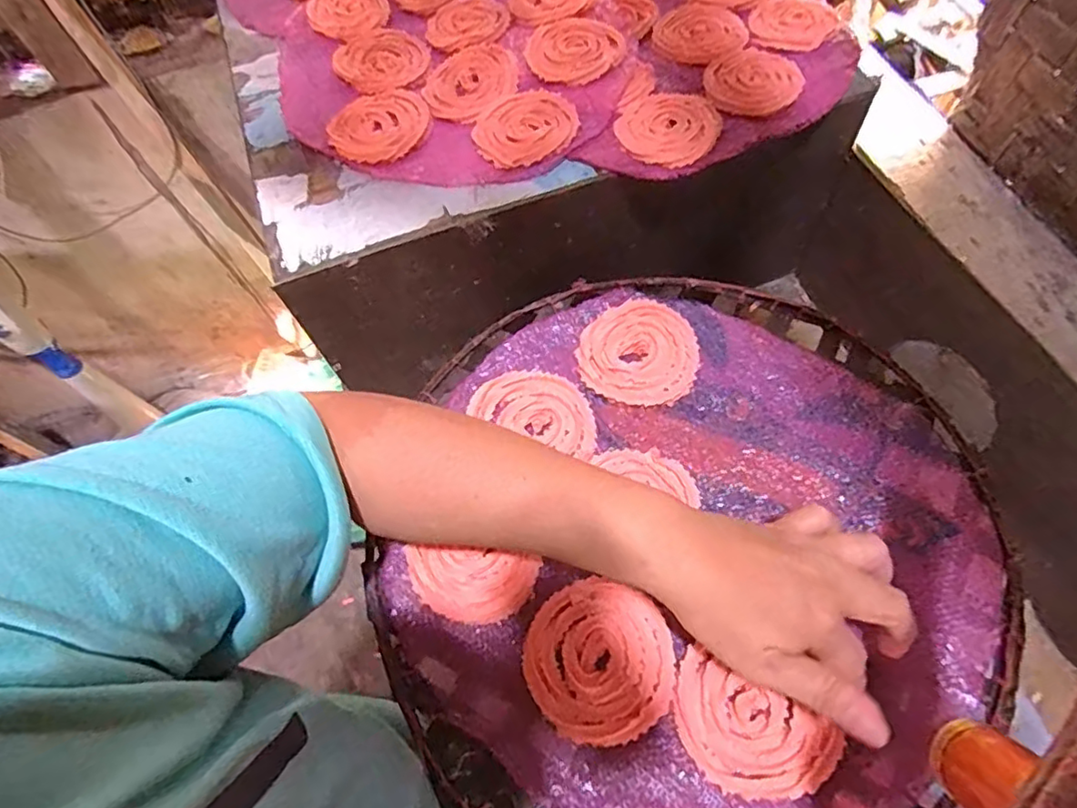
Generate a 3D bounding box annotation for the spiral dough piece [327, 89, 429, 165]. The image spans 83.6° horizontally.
[{"bbox_3d":[-0.136,-0.241,0.520,0.085,0.008,0.080,-1,65,3],"label":"spiral dough piece"}]

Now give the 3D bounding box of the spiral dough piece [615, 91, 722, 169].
[{"bbox_3d":[0.108,-0.228,0.495,0.086,0.005,0.079,-1,65,3],"label":"spiral dough piece"}]

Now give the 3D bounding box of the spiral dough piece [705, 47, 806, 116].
[{"bbox_3d":[0.182,-0.275,0.509,0.076,0.004,0.076,12,67,9],"label":"spiral dough piece"}]

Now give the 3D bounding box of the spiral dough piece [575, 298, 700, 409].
[{"bbox_3d":[0.074,-0.038,0.438,0.083,0.004,0.085,-1,65,3],"label":"spiral dough piece"}]

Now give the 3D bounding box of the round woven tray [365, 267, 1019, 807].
[{"bbox_3d":[0.092,0.072,0.378,0.349,0.029,0.375,-1,65,3],"label":"round woven tray"}]

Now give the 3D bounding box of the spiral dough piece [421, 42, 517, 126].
[{"bbox_3d":[-0.059,-0.289,0.539,0.088,0.006,0.087,-1,65,3],"label":"spiral dough piece"}]

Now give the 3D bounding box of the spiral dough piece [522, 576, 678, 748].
[{"bbox_3d":[0.034,0.143,0.339,0.081,0.004,0.082,-1,65,3],"label":"spiral dough piece"}]

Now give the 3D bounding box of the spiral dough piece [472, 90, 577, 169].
[{"bbox_3d":[-0.011,-0.234,0.508,0.087,0.006,0.074,-27,67,-9],"label":"spiral dough piece"}]

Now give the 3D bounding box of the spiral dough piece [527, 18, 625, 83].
[{"bbox_3d":[0.033,-0.319,0.541,0.084,0.006,0.088,4,66,5],"label":"spiral dough piece"}]

